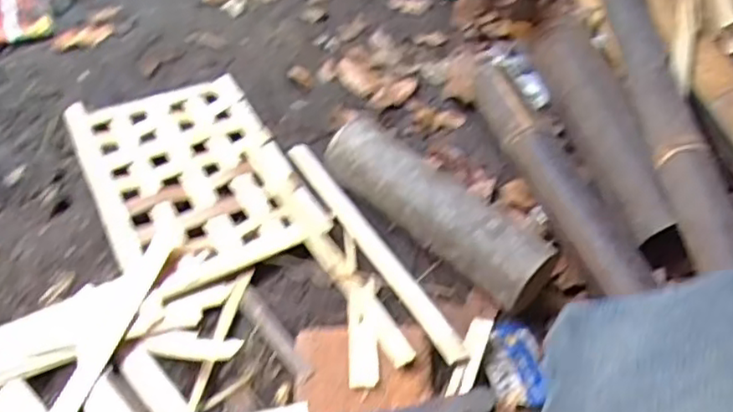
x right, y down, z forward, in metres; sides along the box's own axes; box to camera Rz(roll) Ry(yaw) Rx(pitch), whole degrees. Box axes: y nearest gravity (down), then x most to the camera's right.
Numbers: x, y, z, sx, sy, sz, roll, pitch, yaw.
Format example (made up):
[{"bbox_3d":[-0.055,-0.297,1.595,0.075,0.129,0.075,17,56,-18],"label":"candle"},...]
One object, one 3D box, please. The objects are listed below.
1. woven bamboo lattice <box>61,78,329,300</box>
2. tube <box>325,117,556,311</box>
[{"bbox_3d":[-0.219,-0.041,0.831,0.226,0.018,0.329,-22,52,-19],"label":"woven bamboo lattice"},{"bbox_3d":[0.075,0.001,0.767,0.072,0.078,0.292,-34,55,-29],"label":"tube"}]

